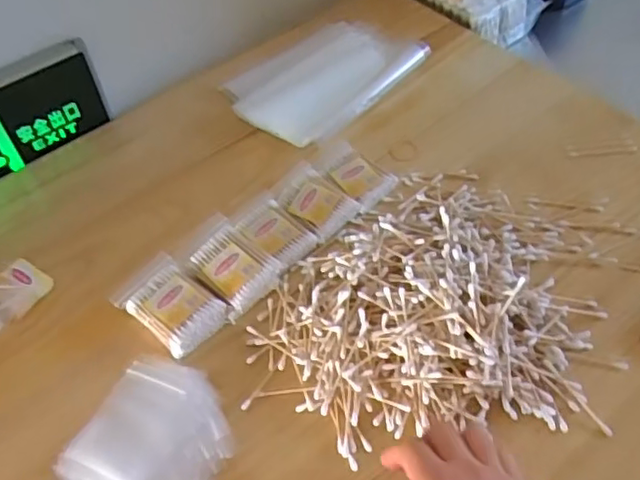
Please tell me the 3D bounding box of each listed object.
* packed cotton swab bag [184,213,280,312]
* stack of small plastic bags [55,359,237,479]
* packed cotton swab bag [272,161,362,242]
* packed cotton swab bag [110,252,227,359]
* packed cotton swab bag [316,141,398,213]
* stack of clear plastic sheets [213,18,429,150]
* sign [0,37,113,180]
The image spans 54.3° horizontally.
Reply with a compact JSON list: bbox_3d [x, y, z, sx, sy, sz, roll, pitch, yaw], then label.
[{"bbox_3d":[-0.087,0.023,0.588,0.057,0.036,0.092,-37,57,-22],"label":"packed cotton swab bag"},{"bbox_3d":[-0.142,0.173,0.489,0.124,0.015,0.166,14,55,16],"label":"stack of small plastic bags"},{"bbox_3d":[-0.007,-0.040,0.640,0.056,0.020,0.085,-38,58,-22],"label":"packed cotton swab bag"},{"bbox_3d":[-0.133,0.062,0.564,0.094,0.030,0.061,33,62,27],"label":"packed cotton swab bag"},{"bbox_3d":[0.032,-0.072,0.661,0.052,0.017,0.097,-33,56,-19],"label":"packed cotton swab bag"},{"bbox_3d":[0.006,-0.200,0.765,0.218,0.022,0.149,-38,58,-22],"label":"stack of clear plastic sheets"},{"bbox_3d":[-0.338,-0.127,0.687,0.033,0.123,0.214,32,62,27],"label":"sign"}]

